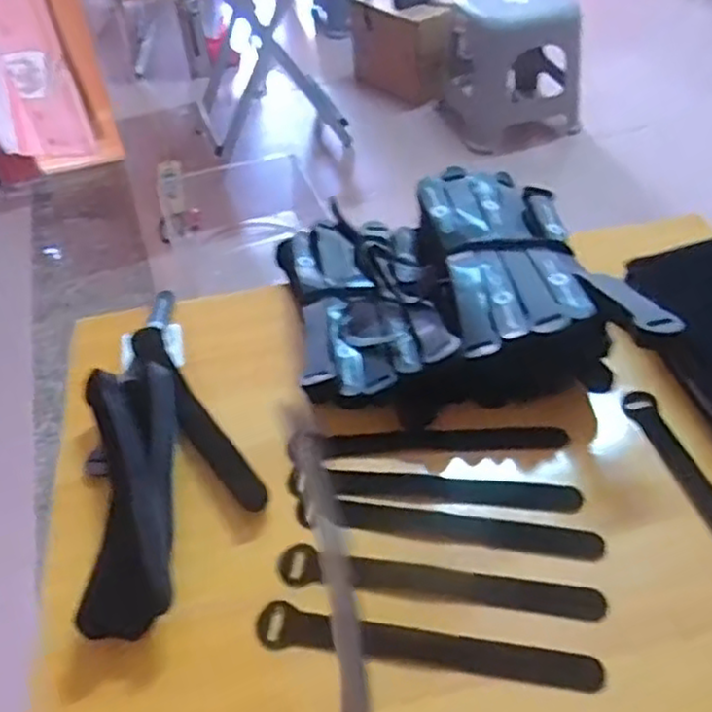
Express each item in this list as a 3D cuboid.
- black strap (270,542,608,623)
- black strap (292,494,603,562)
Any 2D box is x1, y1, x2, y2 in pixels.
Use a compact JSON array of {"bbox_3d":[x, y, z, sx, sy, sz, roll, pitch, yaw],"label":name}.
[{"bbox_3d":[0.052,0.141,0.440,0.196,0.011,0.027,4,45,8],"label":"black strap"},{"bbox_3d":[0.059,0.112,0.465,0.195,0.011,0.027,5,46,9],"label":"black strap"}]

